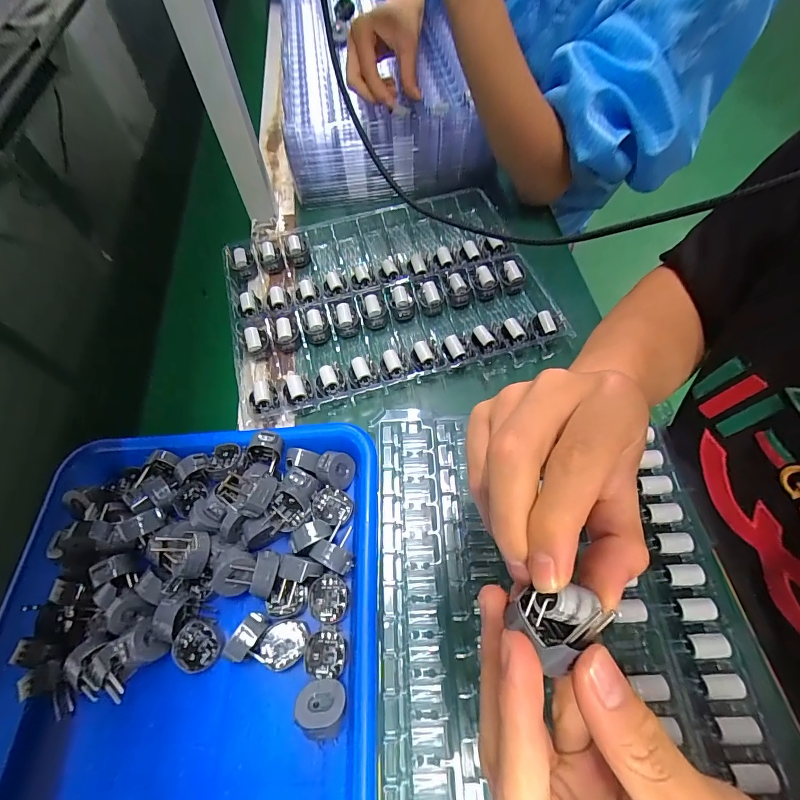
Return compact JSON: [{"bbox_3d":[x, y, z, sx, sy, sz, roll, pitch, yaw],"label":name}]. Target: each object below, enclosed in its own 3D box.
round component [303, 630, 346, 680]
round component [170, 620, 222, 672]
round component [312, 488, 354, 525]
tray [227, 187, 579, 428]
[{"bbox_3d":[-0.045,0.153,0.241,0.024,0.004,0.024,-2,61,3],"label":"round component"},{"bbox_3d":[-0.126,0.154,0.250,0.029,0.010,0.025,34,68,20],"label":"round component"},{"bbox_3d":[-0.048,0.075,0.281,0.028,0.010,0.025,10,62,9],"label":"round component"},{"bbox_3d":[-0.019,-0.114,0.396,0.285,0.033,0.239,-16,62,-5],"label":"tray"}]

